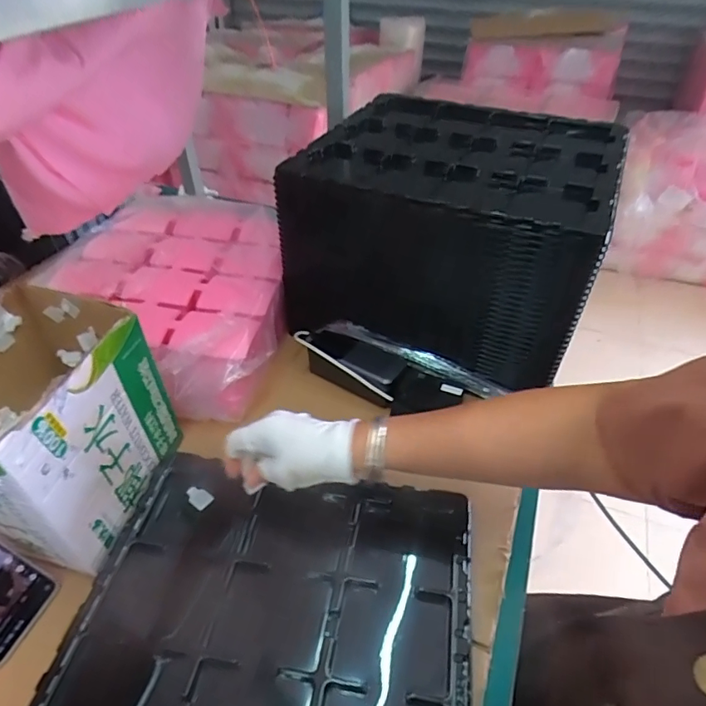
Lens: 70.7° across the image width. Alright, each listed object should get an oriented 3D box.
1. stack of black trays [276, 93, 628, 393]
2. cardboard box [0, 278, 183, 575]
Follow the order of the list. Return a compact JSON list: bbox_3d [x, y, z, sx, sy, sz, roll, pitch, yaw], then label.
[{"bbox_3d":[0.140,-0.183,0.708,0.367,0.217,0.353,18,45,17],"label":"stack of black trays"},{"bbox_3d":[-0.299,0.075,0.495,0.161,0.197,0.189,12,43,11],"label":"cardboard box"}]

